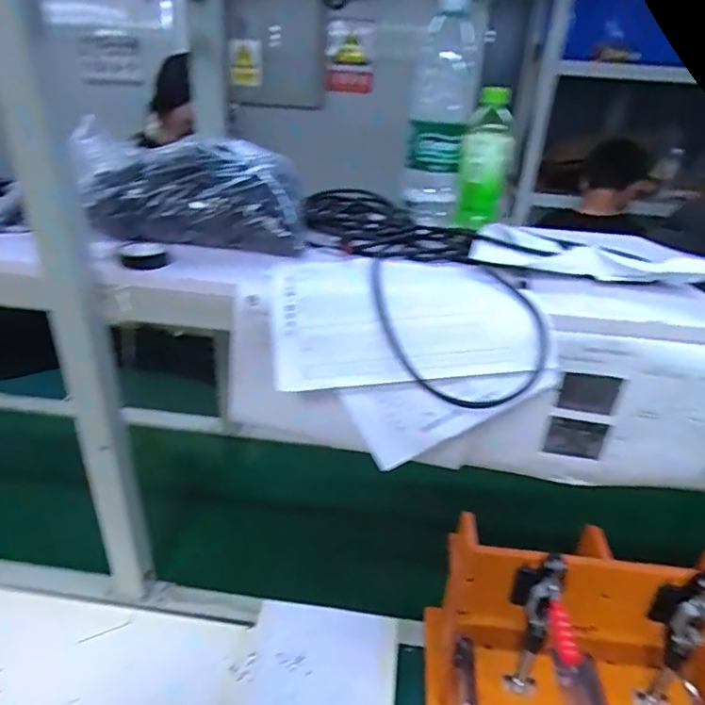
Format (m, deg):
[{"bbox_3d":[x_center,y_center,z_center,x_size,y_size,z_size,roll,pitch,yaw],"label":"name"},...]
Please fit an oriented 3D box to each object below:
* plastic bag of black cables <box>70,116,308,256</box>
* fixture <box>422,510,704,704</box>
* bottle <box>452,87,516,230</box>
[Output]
[{"bbox_3d":[-0.221,-0.217,0.749,0.318,0.130,0.152,4,28,1],"label":"plastic bag of black cables"},{"bbox_3d":[0.301,0.383,0.645,0.398,0.265,0.237,6,28,5],"label":"fixture"},{"bbox_3d":[0.192,-0.276,0.785,0.070,0.194,0.065,10,28,13],"label":"bottle"}]

